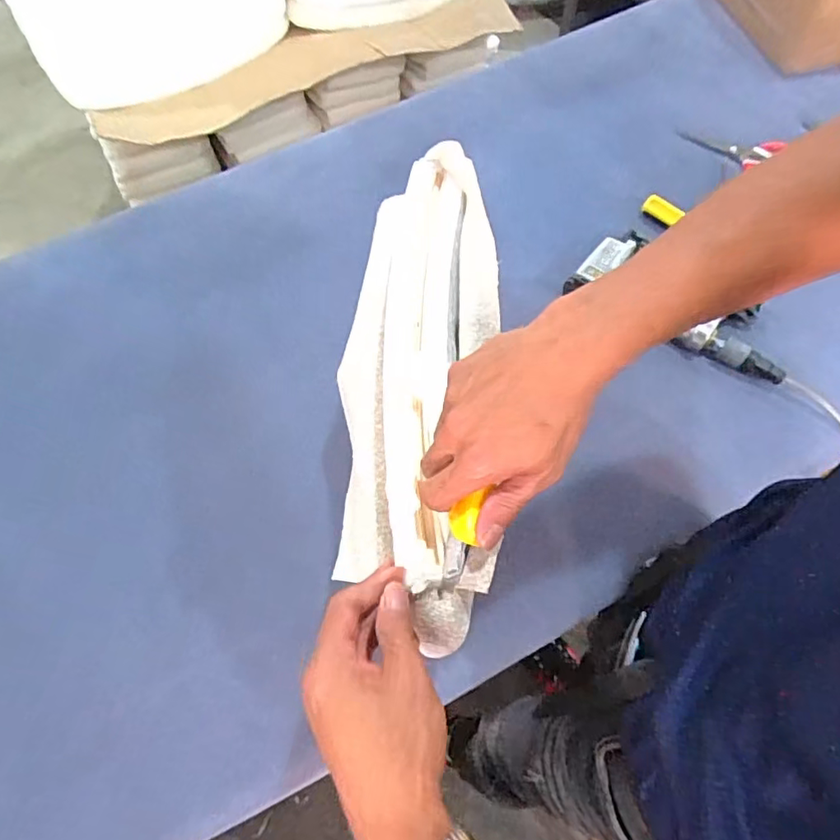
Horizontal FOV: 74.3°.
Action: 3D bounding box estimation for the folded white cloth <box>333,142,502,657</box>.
[{"bbox_3d":[-0.005,-0.042,0.456,0.125,0.096,0.400,3,71,5],"label":"folded white cloth"}]

